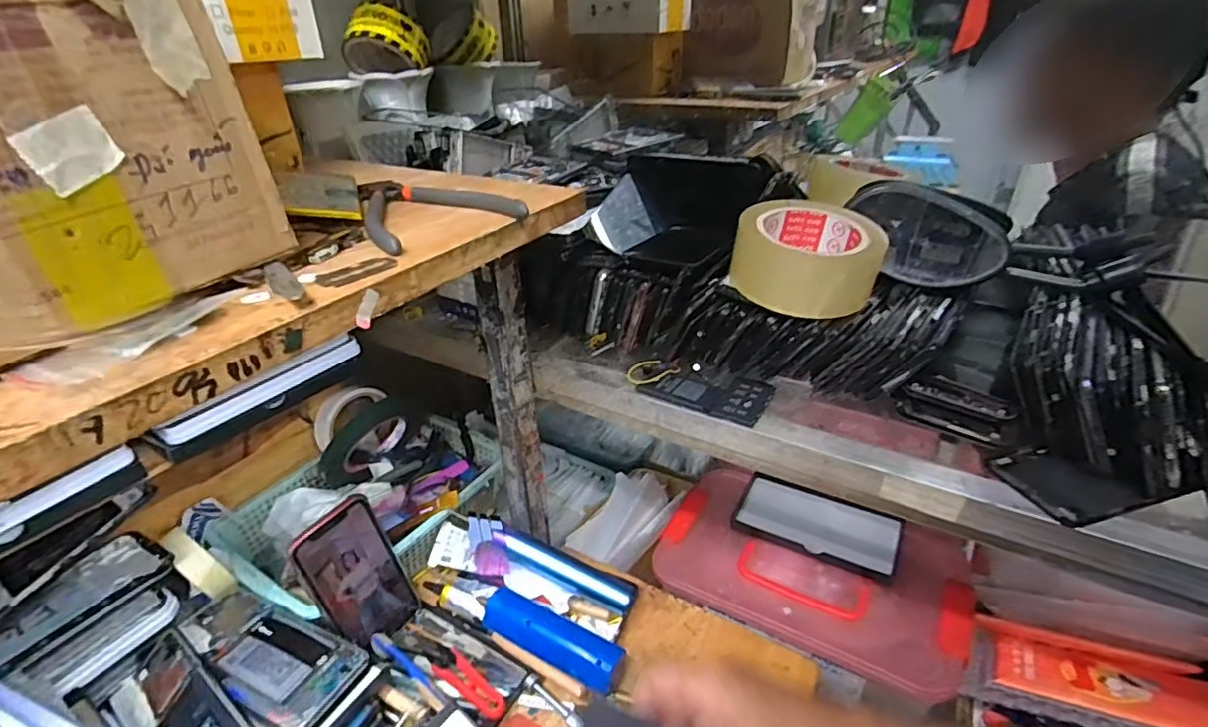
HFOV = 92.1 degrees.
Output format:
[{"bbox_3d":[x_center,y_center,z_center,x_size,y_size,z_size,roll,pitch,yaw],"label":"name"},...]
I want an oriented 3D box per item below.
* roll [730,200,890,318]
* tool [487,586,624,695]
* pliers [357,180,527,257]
[{"bbox_3d":[0.176,-0.090,0.487,0.097,0.065,0.103,-1,31,1],"label":"roll"},{"bbox_3d":[-0.048,0.251,0.523,0.136,0.047,0.042,13,34,24],"label":"tool"},{"bbox_3d":[-0.116,-0.106,0.391,0.095,0.015,0.137,-19,35,-26],"label":"pliers"}]

